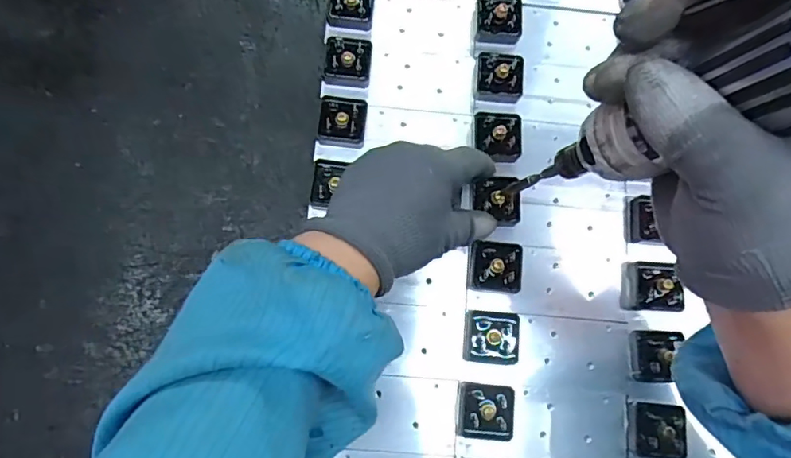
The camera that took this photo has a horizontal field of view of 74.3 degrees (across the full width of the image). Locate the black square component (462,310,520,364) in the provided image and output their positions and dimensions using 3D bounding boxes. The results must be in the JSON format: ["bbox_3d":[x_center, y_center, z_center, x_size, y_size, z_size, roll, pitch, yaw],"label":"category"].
[{"bbox_3d":[0.068,0.075,0.368,0.038,0.017,0.036,3,79,-3],"label":"black square component"}]

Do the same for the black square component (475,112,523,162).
[{"bbox_3d":[0.078,-0.069,0.395,0.035,0.021,0.035,3,79,-3],"label":"black square component"}]

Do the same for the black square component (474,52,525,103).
[{"bbox_3d":[0.082,-0.118,0.403,0.039,0.021,0.032,1,79,-3],"label":"black square component"}]

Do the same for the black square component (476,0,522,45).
[{"bbox_3d":[0.082,-0.167,0.417,0.035,0.019,0.032,2,79,-3],"label":"black square component"}]

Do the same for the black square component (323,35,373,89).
[{"bbox_3d":[-0.036,-0.128,0.404,0.035,0.015,0.038,5,79,-2],"label":"black square component"}]

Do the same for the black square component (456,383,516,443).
[{"bbox_3d":[0.062,0.125,0.358,0.037,0.014,0.035,4,79,-2],"label":"black square component"}]

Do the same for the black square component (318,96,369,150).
[{"bbox_3d":[-0.040,-0.080,0.392,0.035,0.015,0.036,7,79,-2],"label":"black square component"}]

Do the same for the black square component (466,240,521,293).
[{"bbox_3d":[0.072,0.027,0.378,0.037,0.018,0.036,8,79,-2],"label":"black square component"}]

